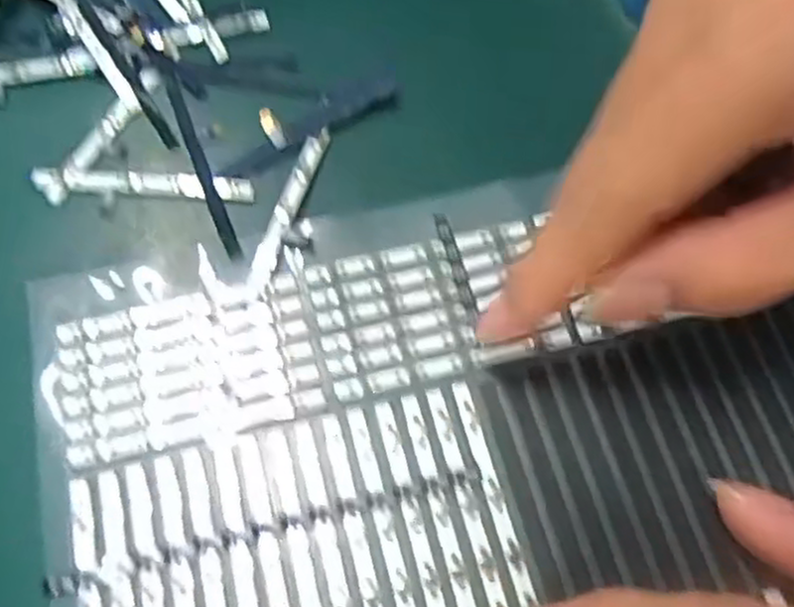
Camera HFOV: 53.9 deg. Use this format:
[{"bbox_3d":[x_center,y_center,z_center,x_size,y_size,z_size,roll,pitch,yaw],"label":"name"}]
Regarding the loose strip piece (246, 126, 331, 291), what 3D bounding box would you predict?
[{"bbox_3d":[-0.029,-0.027,0.211,0.006,0.004,0.051,17,66,7],"label":"loose strip piece"}]

